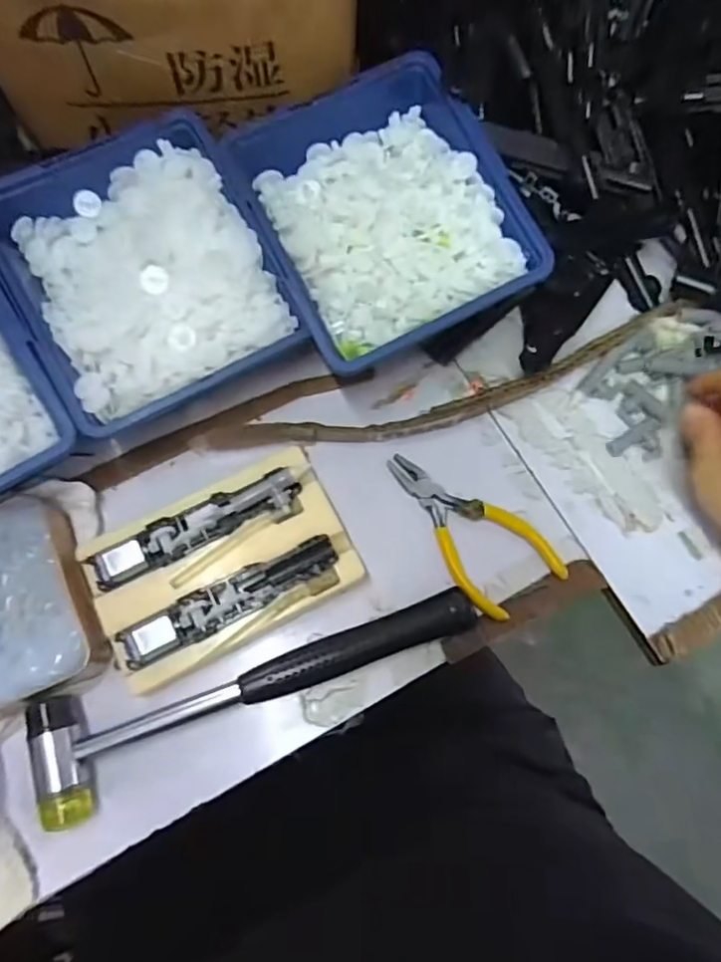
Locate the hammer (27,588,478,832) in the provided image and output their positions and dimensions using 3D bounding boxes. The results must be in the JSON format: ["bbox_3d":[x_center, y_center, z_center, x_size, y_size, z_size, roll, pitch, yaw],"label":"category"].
[{"bbox_3d":[-0.049,0.108,0.307,0.236,0.023,0.056,-18,71,-5],"label":"hammer"}]

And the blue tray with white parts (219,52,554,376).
[{"bbox_3d":[0.014,-0.160,0.347,0.144,0.038,0.164,-23,72,-7],"label":"blue tray with white parts"}]

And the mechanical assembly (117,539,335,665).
[{"bbox_3d":[-0.069,0.062,0.311,0.120,0.010,0.022,-27,72,-8],"label":"mechanical assembly"}]

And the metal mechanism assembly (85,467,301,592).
[{"bbox_3d":[-0.090,0.024,0.323,0.117,0.011,0.023,-26,72,-8],"label":"metal mechanism assembly"}]

